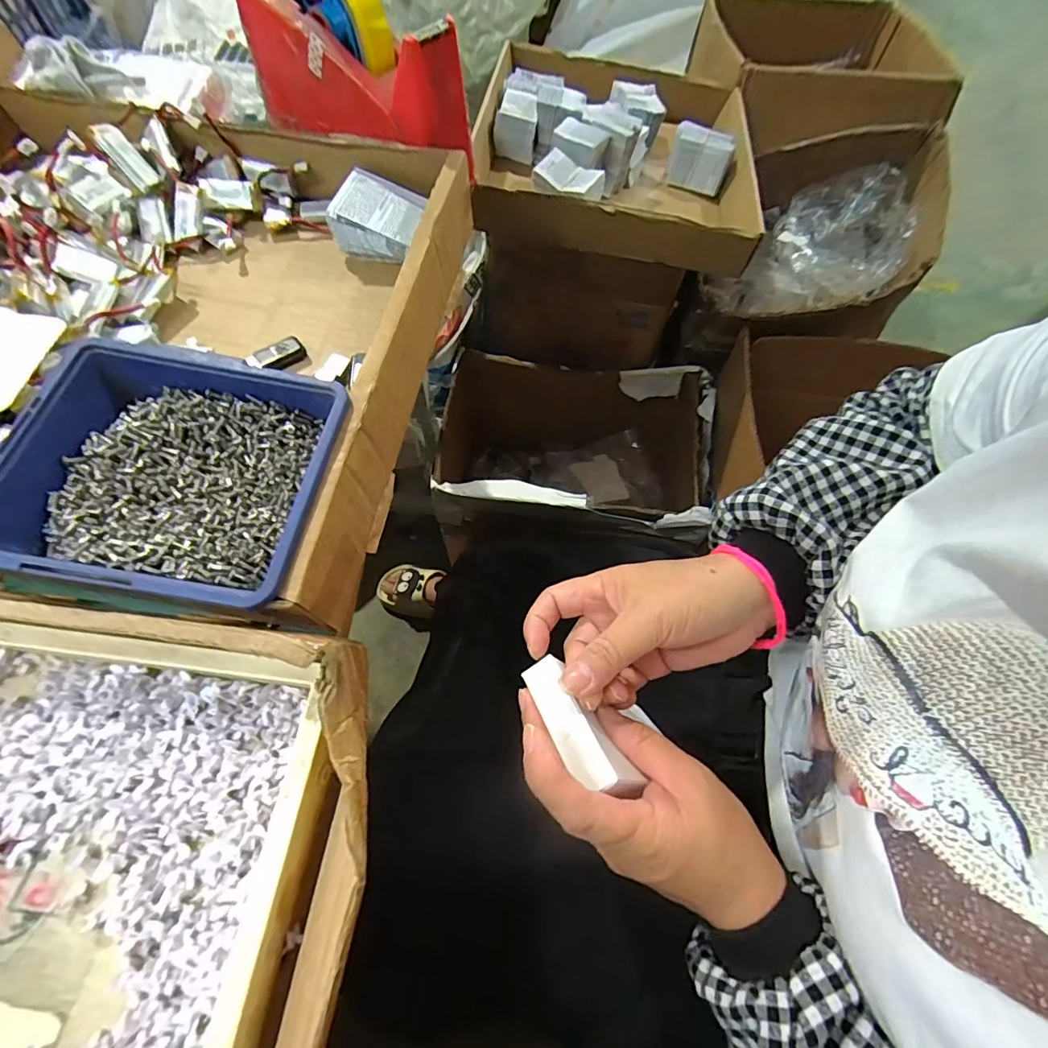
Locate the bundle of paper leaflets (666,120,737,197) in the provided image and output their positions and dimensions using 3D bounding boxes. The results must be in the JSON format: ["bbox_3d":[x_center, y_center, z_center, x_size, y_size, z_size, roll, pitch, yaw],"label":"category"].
[{"bbox_3d":[0.248,-0.517,0.692,0.085,0.056,0.064,21,66,7],"label":"bundle of paper leaflets"}]

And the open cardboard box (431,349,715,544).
[{"bbox_3d":[0.084,-0.088,0.895,0.424,0.281,0.296,5,65,-1],"label":"open cardboard box"}]

